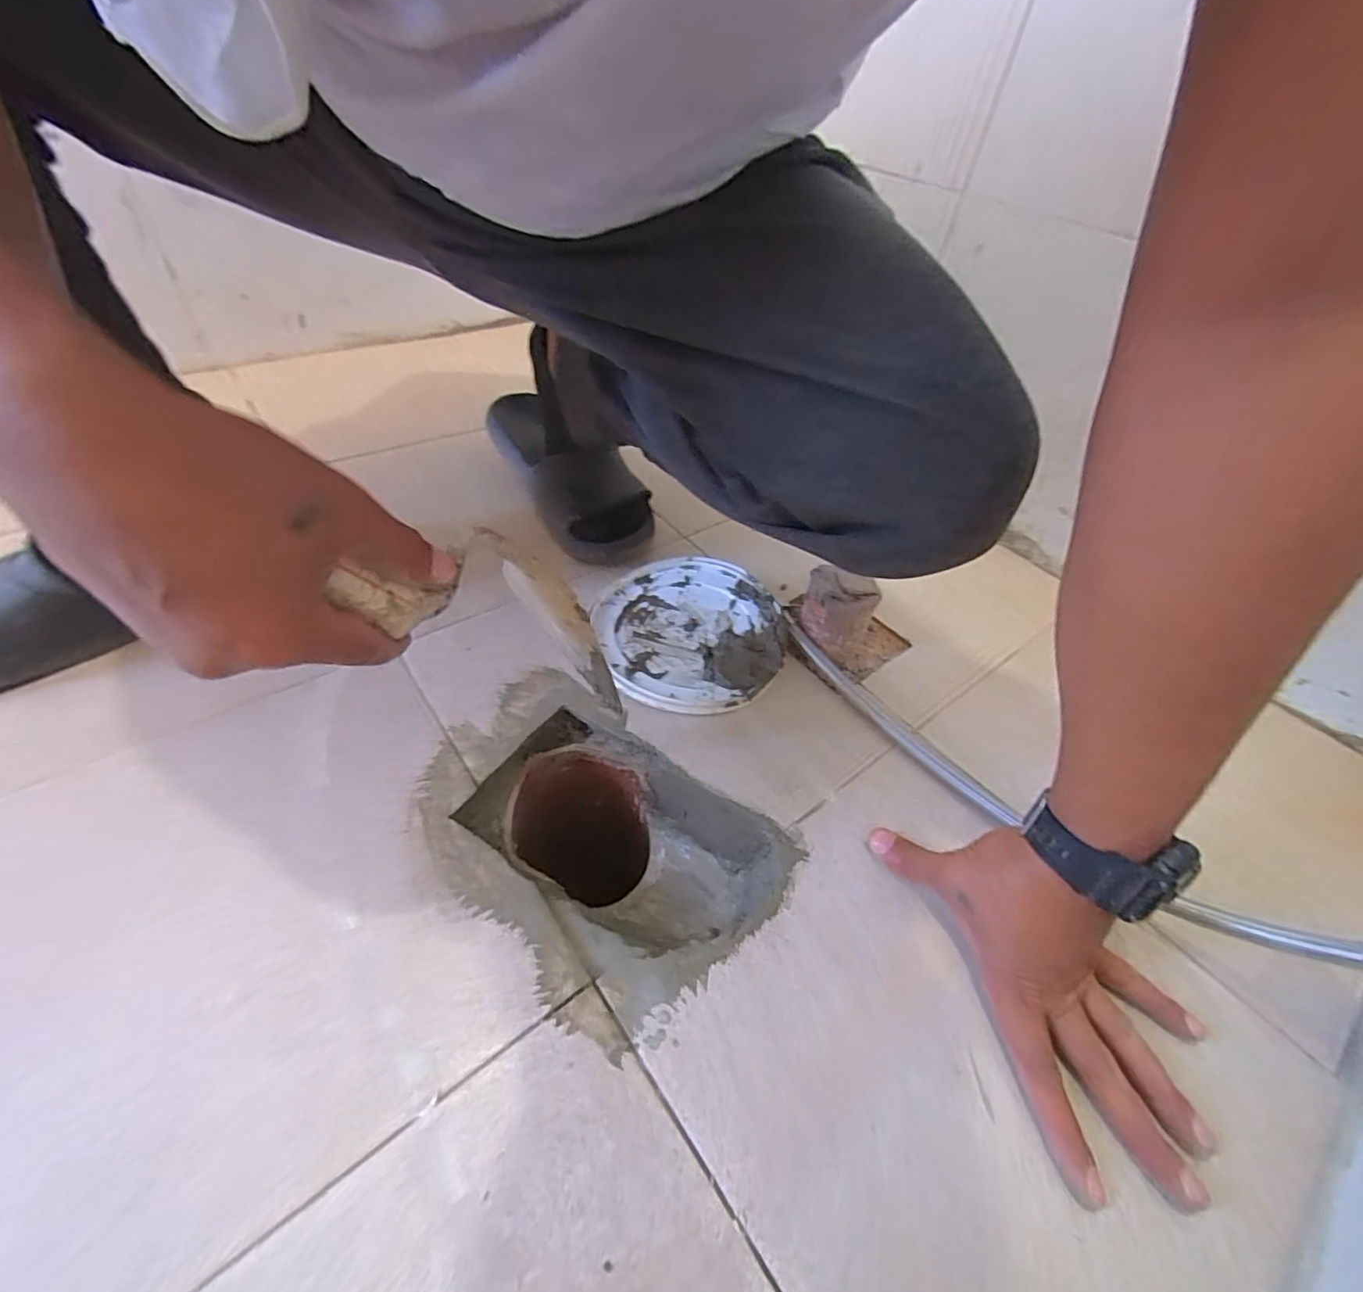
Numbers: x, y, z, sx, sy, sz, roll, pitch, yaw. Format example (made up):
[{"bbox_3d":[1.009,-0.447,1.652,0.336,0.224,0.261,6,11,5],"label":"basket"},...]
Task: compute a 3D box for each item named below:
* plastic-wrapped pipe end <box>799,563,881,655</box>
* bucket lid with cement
[{"bbox_3d":[0.128,-0.024,0.497,0.062,0.069,0.041,21,48,14],"label":"plastic-wrapped pipe end"},{"bbox_3d":[0.006,-0.015,0.497,0.151,0.024,0.167,-13,49,-18],"label":"bucket lid with cement"}]

